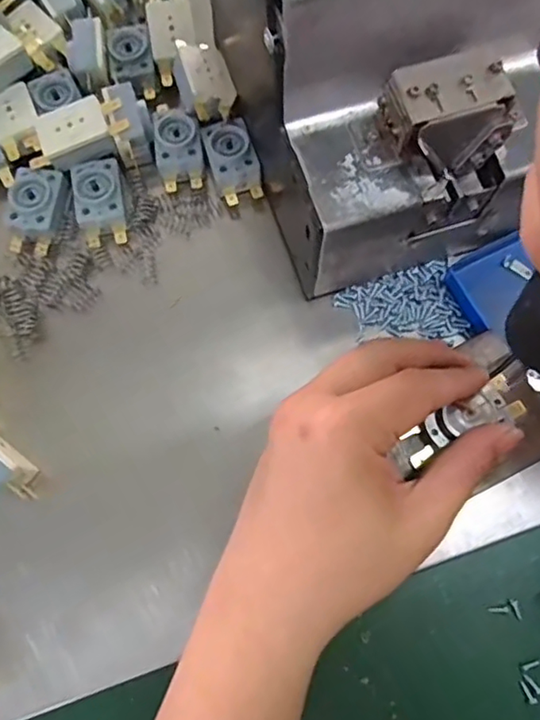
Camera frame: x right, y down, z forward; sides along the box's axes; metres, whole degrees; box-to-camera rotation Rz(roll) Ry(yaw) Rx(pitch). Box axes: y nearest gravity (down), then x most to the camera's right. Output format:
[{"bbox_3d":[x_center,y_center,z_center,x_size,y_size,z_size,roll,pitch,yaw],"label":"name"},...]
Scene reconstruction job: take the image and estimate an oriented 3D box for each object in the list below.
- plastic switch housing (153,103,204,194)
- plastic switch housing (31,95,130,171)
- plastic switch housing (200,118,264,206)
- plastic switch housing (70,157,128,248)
[{"bbox_3d":[-0.052,-0.121,0.324,0.025,0.019,0.045,-9,75,-2],"label":"plastic switch housing"},{"bbox_3d":[-0.107,-0.127,0.311,0.055,0.013,0.028,-17,76,-4],"label":"plastic switch housing"},{"bbox_3d":[-0.021,-0.112,0.325,0.026,0.025,0.045,-18,76,-4],"label":"plastic switch housing"},{"bbox_3d":[-0.095,-0.088,0.315,0.027,0.017,0.046,-7,75,-1],"label":"plastic switch housing"}]

